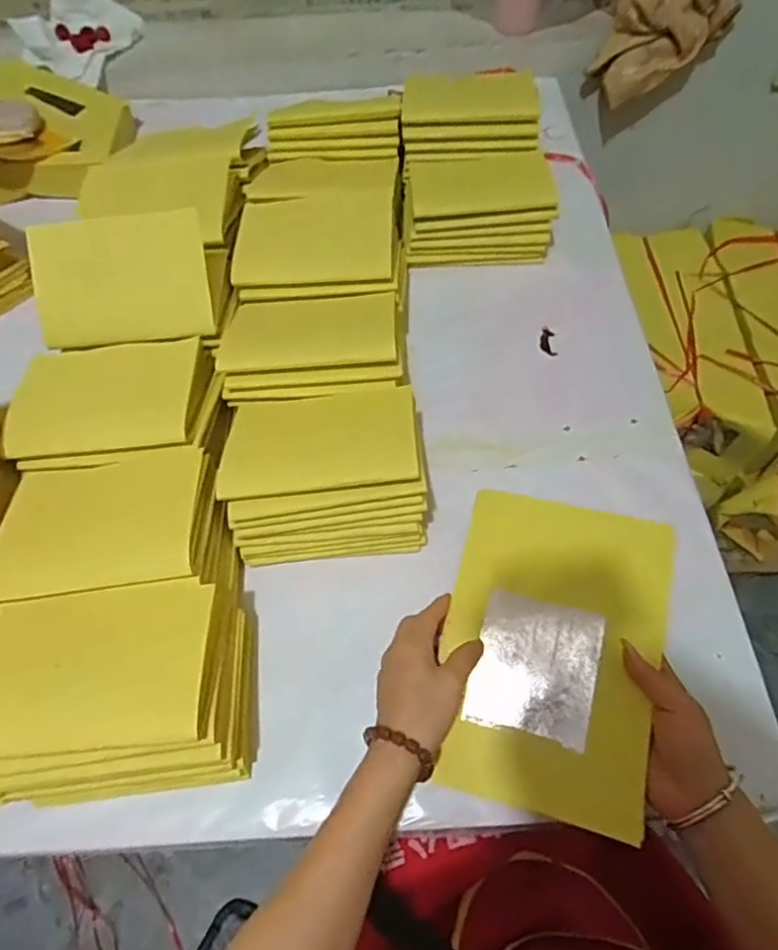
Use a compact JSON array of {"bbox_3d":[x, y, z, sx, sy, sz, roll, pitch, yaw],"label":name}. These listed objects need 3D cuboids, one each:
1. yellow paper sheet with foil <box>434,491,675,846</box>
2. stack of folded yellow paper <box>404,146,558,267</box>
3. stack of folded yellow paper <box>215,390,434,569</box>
[{"bbox_3d":[0.123,0.132,0.462,0.155,0.023,0.224,10,74,18],"label":"yellow paper sheet with foil"},{"bbox_3d":[0.102,-0.312,0.713,0.169,0.062,0.121,-7,60,-2],"label":"stack of folded yellow paper"},{"bbox_3d":[-0.055,-0.005,0.530,0.163,0.107,0.120,-5,60,-1],"label":"stack of folded yellow paper"}]

